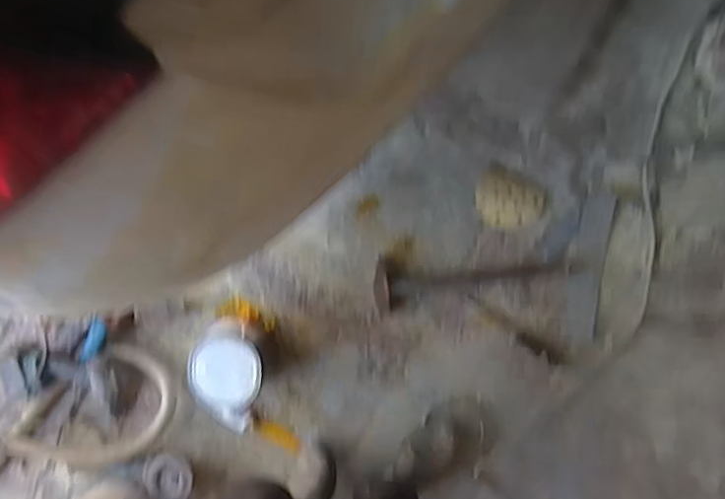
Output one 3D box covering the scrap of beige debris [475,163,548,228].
[{"bbox_3d":[0.301,-0.100,1.187,0.142,0.007,0.115,30,94,2],"label":"scrap of beige debris"}]

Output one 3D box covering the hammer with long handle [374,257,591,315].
[{"bbox_3d":[0.244,0.051,1.184,0.438,0.027,0.103,-7,92,4],"label":"hammer with long handle"}]

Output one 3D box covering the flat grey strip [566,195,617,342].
[{"bbox_3d":[0.465,0.037,1.180,0.071,0.012,0.298,9,90,-3],"label":"flat grey strip"}]

